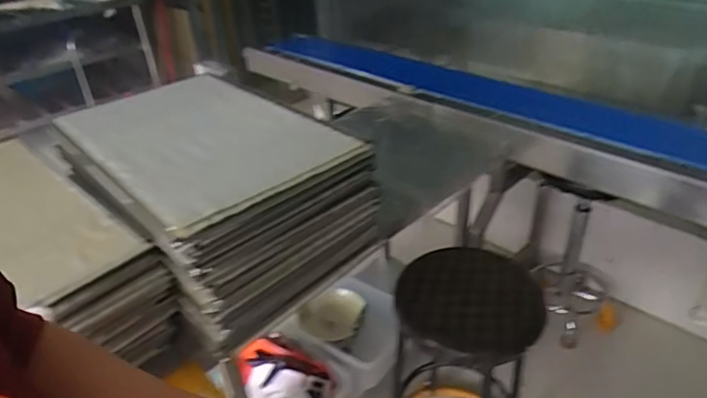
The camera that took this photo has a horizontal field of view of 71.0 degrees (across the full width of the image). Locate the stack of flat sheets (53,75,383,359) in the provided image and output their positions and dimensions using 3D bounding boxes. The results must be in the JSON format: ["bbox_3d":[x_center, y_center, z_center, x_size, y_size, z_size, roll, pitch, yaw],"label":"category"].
[{"bbox_3d":[-0.233,-0.013,0.942,0.418,0.283,0.396,27,44,37],"label":"stack of flat sheets"}]

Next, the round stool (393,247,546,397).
[{"bbox_3d":[0.252,0.425,1.199,0.334,0.641,0.329,-3,34,2],"label":"round stool"}]

